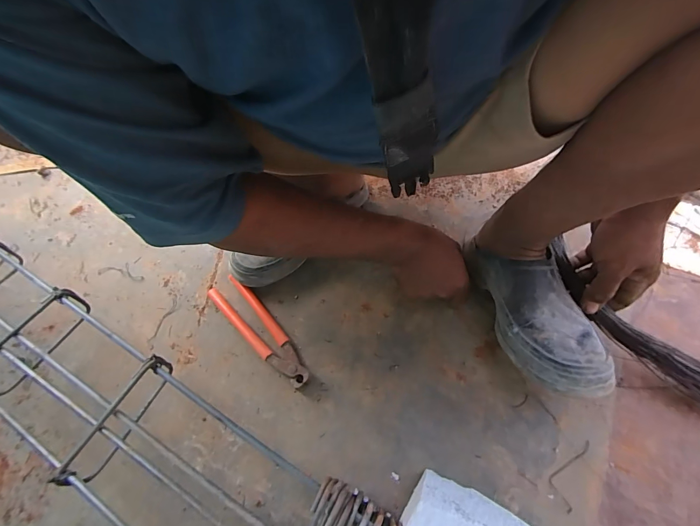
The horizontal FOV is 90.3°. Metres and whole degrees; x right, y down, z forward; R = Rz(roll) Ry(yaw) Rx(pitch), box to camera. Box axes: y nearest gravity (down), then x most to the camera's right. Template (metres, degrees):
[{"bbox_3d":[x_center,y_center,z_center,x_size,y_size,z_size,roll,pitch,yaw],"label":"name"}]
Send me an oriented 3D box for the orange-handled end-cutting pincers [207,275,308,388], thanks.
[{"bbox_3d":[-0.136,0.096,0.525,0.218,0.027,0.050,40,74,23],"label":"orange-handled end-cutting pincers"}]

